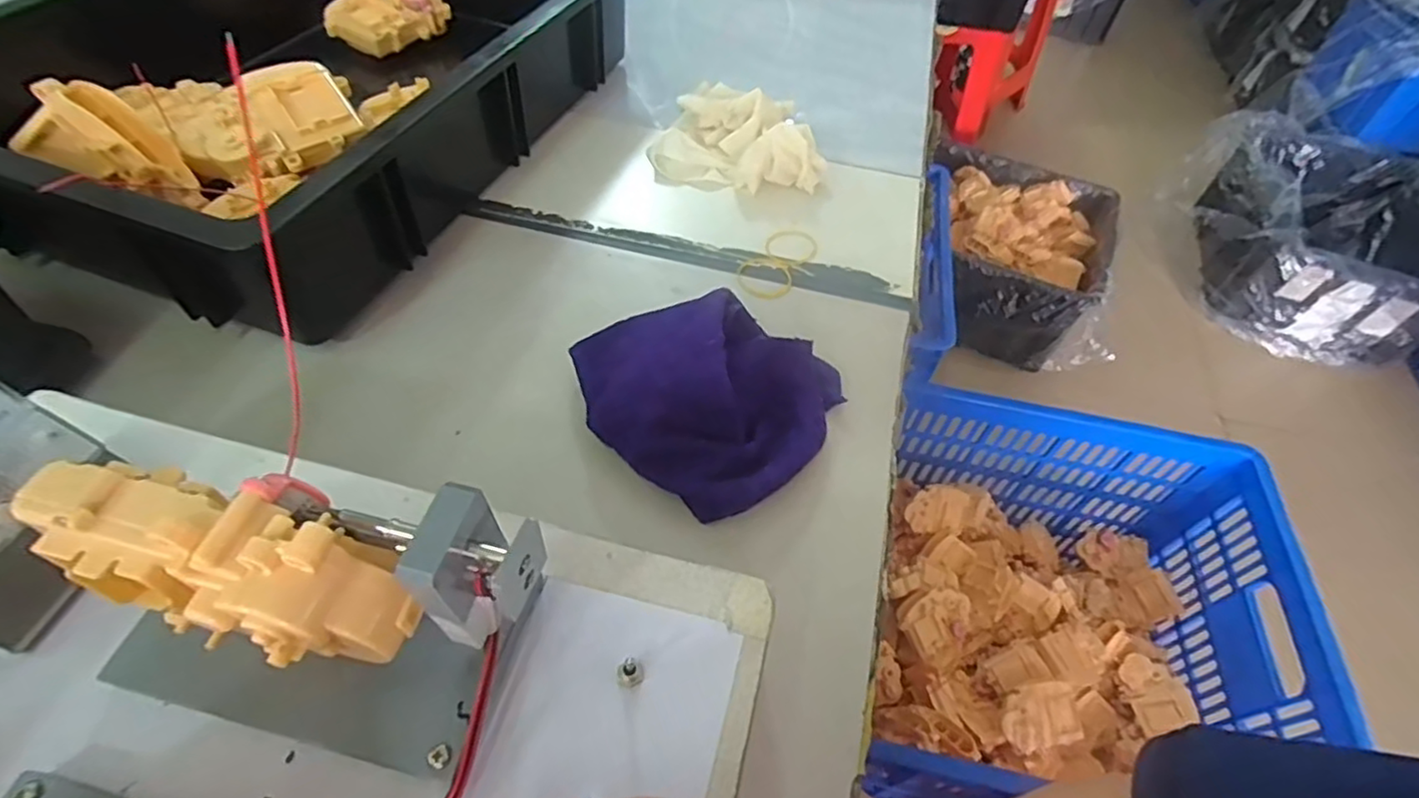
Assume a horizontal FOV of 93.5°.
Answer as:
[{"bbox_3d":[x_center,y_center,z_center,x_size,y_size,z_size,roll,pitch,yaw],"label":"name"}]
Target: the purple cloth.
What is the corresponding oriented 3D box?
[{"bbox_3d":[-0.001,-0.013,0.359,0.132,0.044,0.130,37,59,22],"label":"purple cloth"}]

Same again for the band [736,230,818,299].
[{"bbox_3d":[0.048,-0.094,0.457,0.039,0.004,0.080,30,57,18],"label":"band"}]

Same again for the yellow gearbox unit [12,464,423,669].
[{"bbox_3d":[-0.128,0.042,0.179,0.096,0.038,0.039,19,54,10],"label":"yellow gearbox unit"}]

